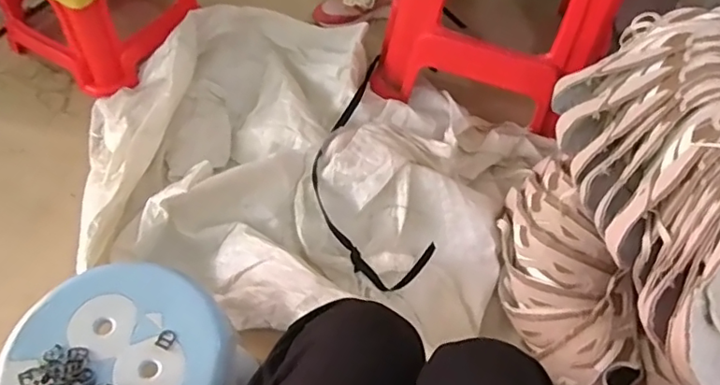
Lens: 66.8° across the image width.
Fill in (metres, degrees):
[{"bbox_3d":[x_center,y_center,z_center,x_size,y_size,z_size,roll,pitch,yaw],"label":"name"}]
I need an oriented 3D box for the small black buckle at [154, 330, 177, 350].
[{"bbox_3d":[-0.211,0.160,0.595,0.019,0.004,0.020,22,58,11],"label":"small black buckle"}]

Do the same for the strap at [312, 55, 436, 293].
[{"bbox_3d":[-0.003,-0.068,0.931,0.172,0.061,0.501,-7,57,-8],"label":"strap"}]

